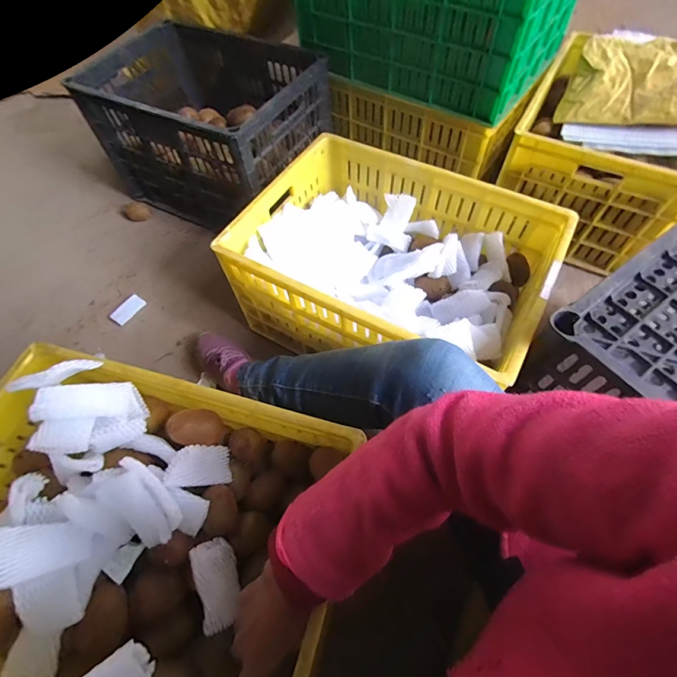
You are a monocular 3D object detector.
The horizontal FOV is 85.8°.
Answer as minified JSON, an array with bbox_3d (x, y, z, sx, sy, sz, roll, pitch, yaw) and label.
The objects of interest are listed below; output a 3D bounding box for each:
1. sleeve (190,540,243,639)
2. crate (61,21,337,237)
[{"bbox_3d":[-0.147,0.288,0.432,0.053,0.025,0.089,-2,66,-49],"label":"sleeve"},{"bbox_3d":[-0.328,-0.567,0.960,0.588,0.275,0.424,23,64,16],"label":"crate"}]

